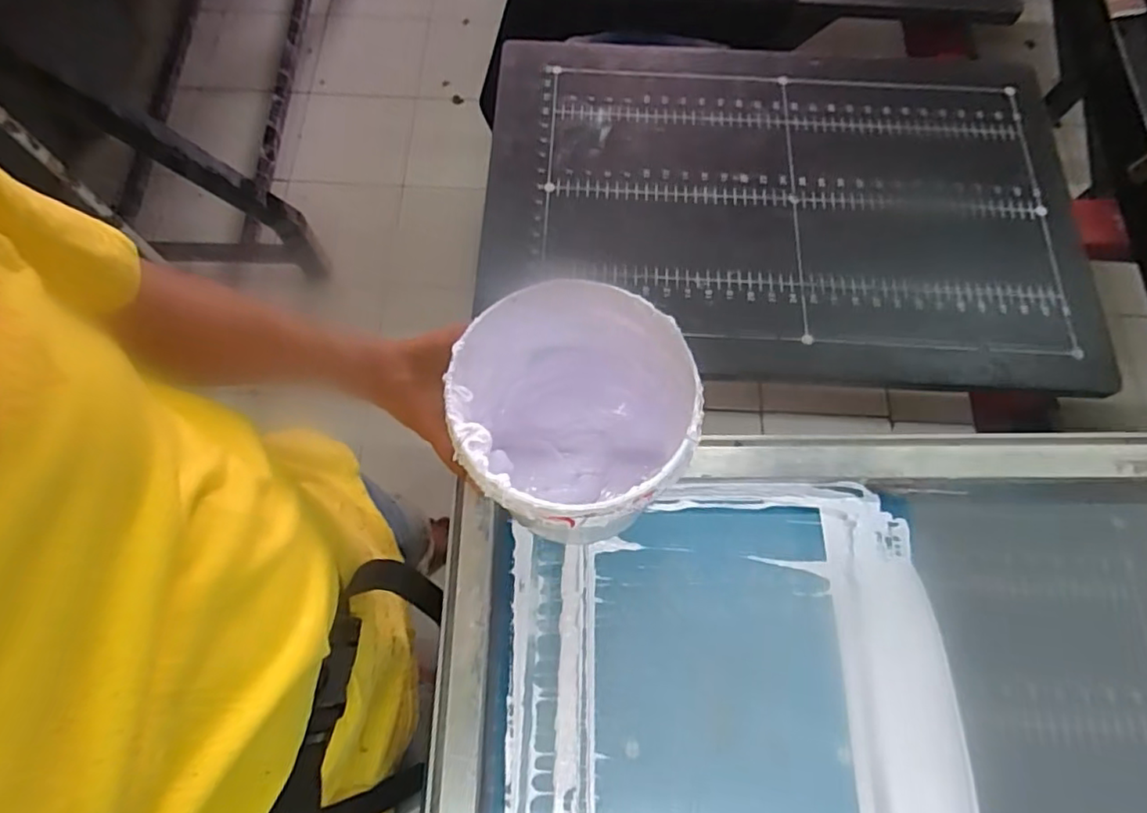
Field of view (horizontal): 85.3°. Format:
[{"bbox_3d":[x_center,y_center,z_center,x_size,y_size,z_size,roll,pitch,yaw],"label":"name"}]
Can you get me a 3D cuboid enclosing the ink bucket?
[{"bbox_3d":[0.000,0.011,0.361,0.127,0.116,0.124,0,70,0],"label":"ink bucket"}]

